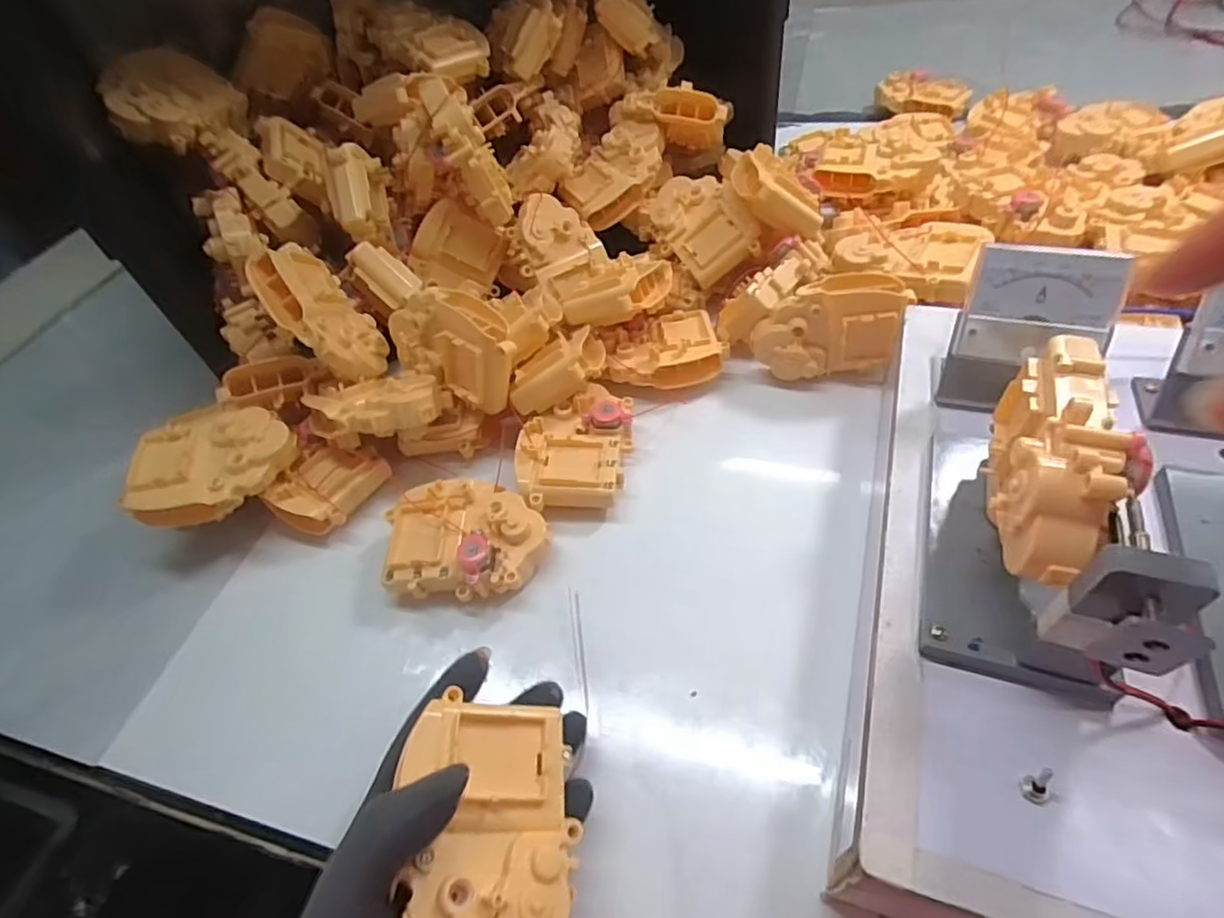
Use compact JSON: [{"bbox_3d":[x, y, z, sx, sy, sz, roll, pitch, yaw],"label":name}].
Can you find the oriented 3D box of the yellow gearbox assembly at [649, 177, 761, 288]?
[{"bbox_3d":[0.073,-0.184,0.493,0.061,0.038,0.094,-39,66,12],"label":"yellow gearbox assembly"}]

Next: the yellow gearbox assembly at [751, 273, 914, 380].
[{"bbox_3d":[0.149,-0.090,0.426,0.096,0.064,0.031,-4,50,6],"label":"yellow gearbox assembly"}]

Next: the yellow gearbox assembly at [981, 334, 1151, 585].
[{"bbox_3d":[0.167,-0.005,0.224,0.041,0.032,0.101,12,65,18],"label":"yellow gearbox assembly"}]

